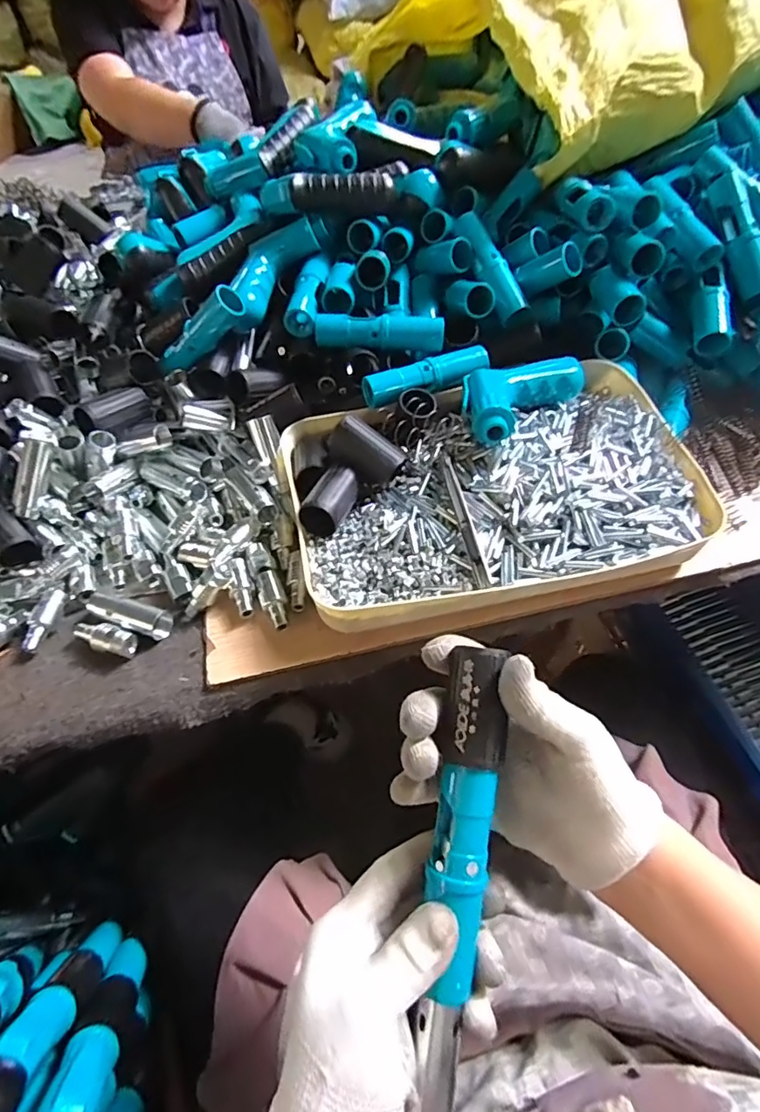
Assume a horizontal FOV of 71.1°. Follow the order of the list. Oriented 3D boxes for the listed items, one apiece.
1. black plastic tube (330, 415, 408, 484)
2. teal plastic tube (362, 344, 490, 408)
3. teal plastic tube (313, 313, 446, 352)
[{"bbox_3d":[-0.011,-0.088,0.453,0.061,0.036,0.025,38,35,0],"label":"black plastic tube"},{"bbox_3d":[0.043,-0.166,0.492,0.117,0.023,0.024,-18,53,-9],"label":"teal plastic tube"},{"bbox_3d":[0.000,-0.210,0.501,0.120,0.029,0.021,-2,52,4],"label":"teal plastic tube"}]

